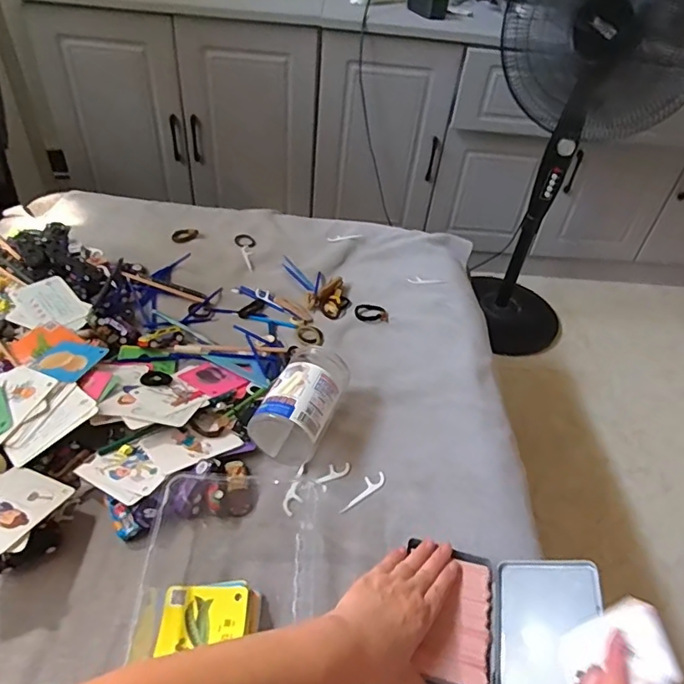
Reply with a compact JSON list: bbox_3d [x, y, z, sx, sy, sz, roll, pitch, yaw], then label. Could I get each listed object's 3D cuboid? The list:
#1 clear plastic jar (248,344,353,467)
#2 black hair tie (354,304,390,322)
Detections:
[{"bbox_3d":[-0.043,0.068,0.648,0.082,0.080,0.157,19,45,15],"label":"clear plastic jar"},{"bbox_3d":[0.048,-0.048,0.847,0.053,0.006,0.040,0,44,-5],"label":"black hair tie"}]

